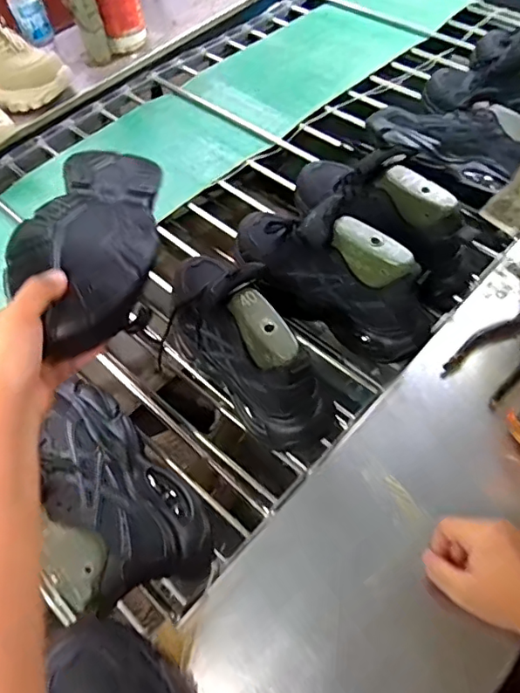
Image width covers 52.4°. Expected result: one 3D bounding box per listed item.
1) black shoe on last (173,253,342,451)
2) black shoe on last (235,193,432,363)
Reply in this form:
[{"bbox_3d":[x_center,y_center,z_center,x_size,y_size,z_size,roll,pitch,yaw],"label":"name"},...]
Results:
[{"bbox_3d":[-0.029,-0.020,0.620,0.100,0.128,0.289,-32,61,-15],"label":"black shoe on last"},{"bbox_3d":[0.081,-0.105,0.676,0.291,0.143,0.098,34,66,23],"label":"black shoe on last"}]

